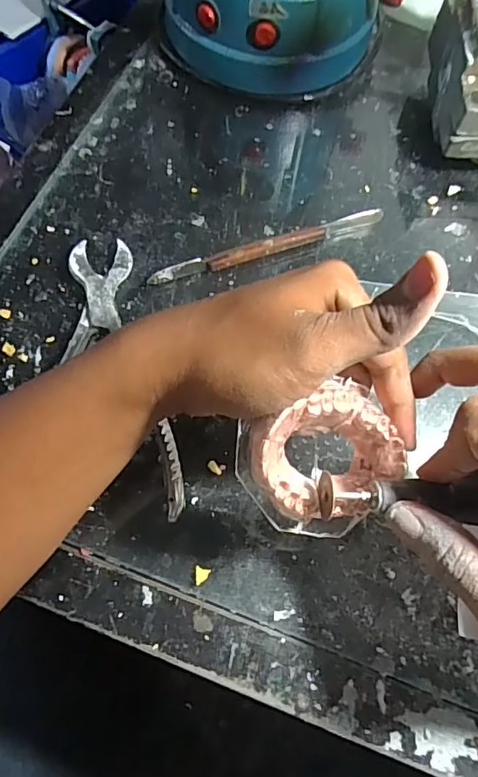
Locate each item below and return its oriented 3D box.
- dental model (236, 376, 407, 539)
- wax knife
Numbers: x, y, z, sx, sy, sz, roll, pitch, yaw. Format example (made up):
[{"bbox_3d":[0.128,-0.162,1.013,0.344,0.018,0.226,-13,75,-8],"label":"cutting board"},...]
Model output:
[{"bbox_3d":[0.038,0.031,0.245,0.074,0.028,0.084,-50,119,-12],"label":"dental model"},{"bbox_3d":[0.021,-0.099,0.358,0.170,0.012,0.012,-20,70,-9],"label":"wax knife"}]

